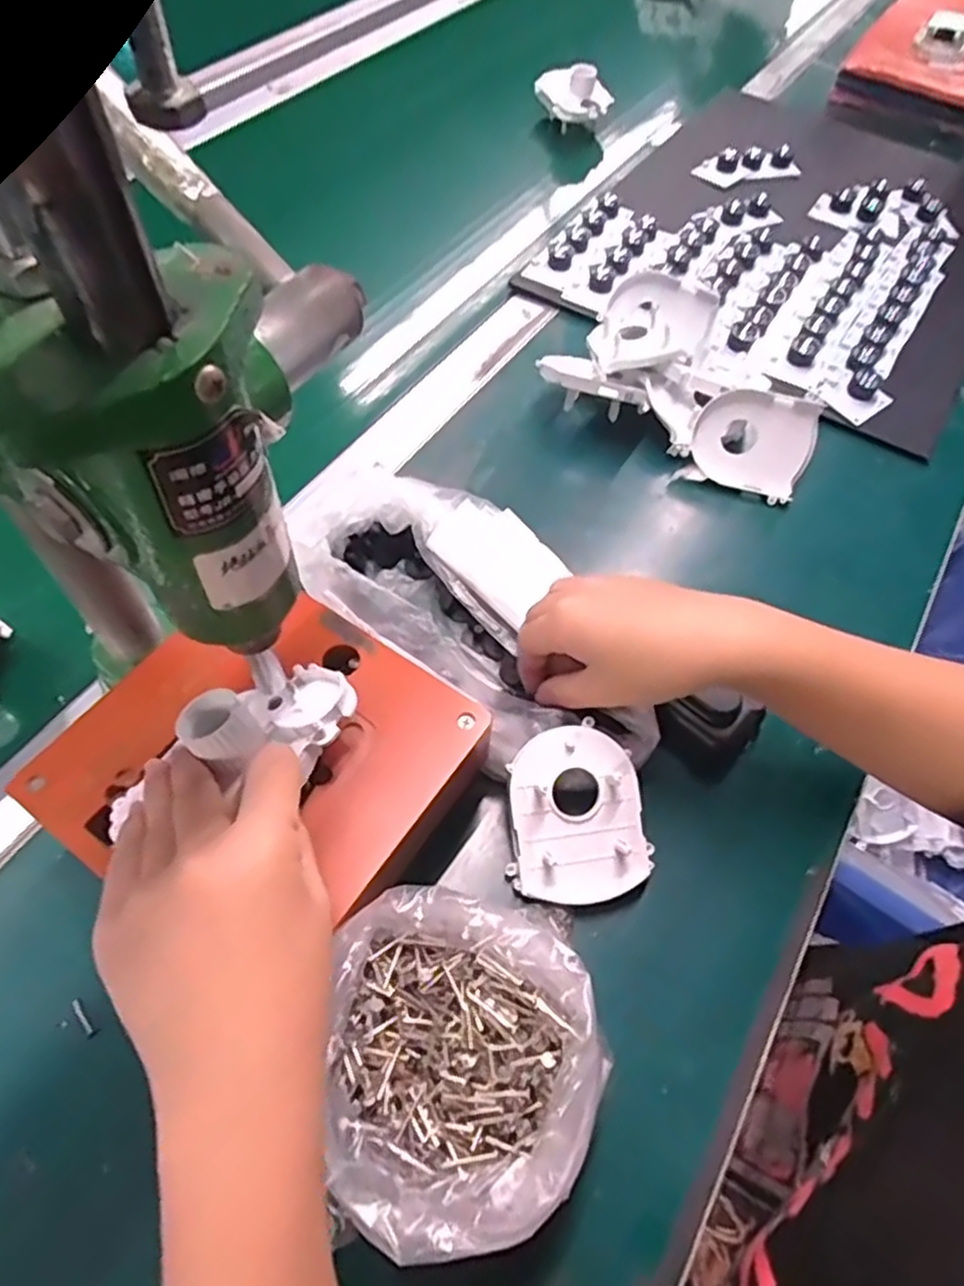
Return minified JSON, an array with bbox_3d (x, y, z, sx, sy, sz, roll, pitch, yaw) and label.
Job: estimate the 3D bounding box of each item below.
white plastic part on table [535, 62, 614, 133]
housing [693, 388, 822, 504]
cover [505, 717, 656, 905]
[{"bbox_3d":[0.091,-0.571,0.748,0.084,0.043,0.049,24,60,11],"label":"white plastic part on table"},{"bbox_3d":[0.190,-0.142,0.500,0.078,0.068,0.016,22,20,5],"label":"housing"},{"bbox_3d":[0.045,0.084,0.356,0.069,0.010,0.082,-14,86,-7],"label":"cover"}]

